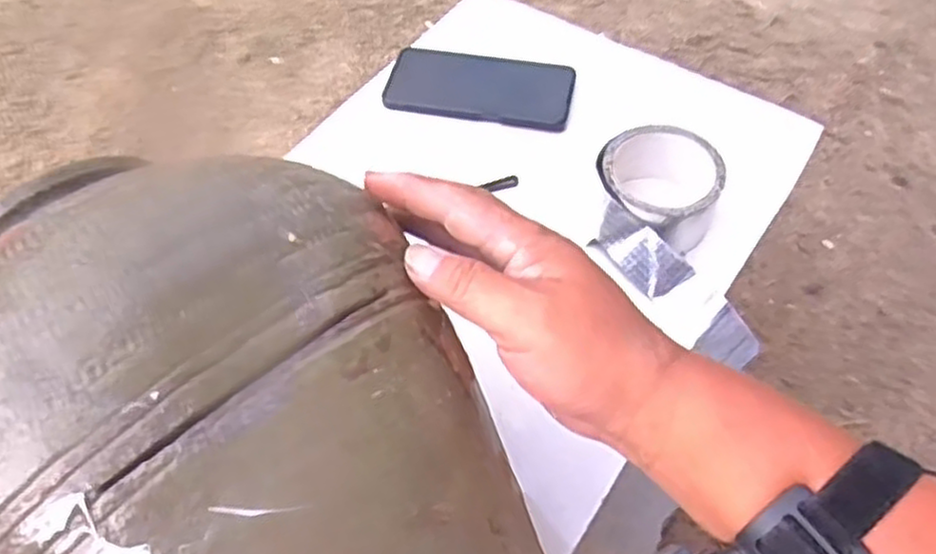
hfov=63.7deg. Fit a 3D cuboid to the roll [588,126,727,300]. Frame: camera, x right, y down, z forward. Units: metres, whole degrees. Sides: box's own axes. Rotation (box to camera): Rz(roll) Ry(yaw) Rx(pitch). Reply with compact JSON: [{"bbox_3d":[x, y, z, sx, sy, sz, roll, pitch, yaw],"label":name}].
[{"bbox_3d":[0.141,-0.055,0.581,0.092,0.056,0.117,19,56,12],"label":"roll"}]

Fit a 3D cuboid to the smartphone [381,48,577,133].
[{"bbox_3d":[0.012,-0.175,0.687,0.166,0.012,0.083,10,55,5],"label":"smartphone"}]

